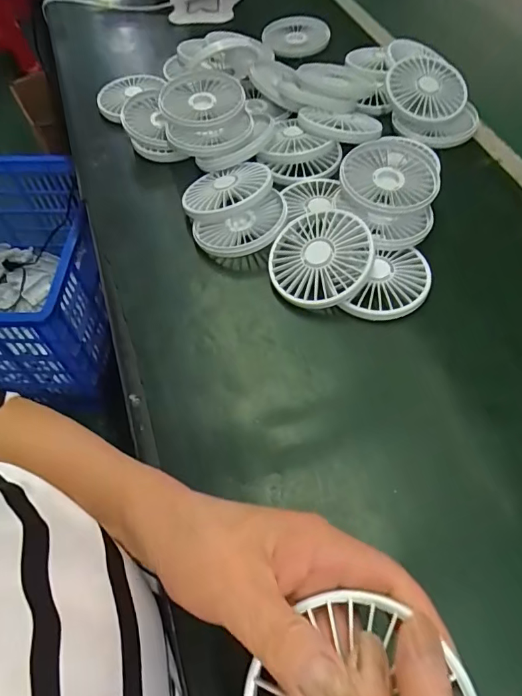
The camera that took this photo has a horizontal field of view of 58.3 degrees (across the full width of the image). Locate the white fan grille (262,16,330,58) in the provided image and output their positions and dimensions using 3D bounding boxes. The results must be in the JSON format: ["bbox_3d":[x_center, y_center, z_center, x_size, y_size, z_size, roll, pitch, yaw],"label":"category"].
[{"bbox_3d":[0.053,-0.452,0.680,0.088,0.027,0.106,-21,52,0],"label":"white fan grille"}]

